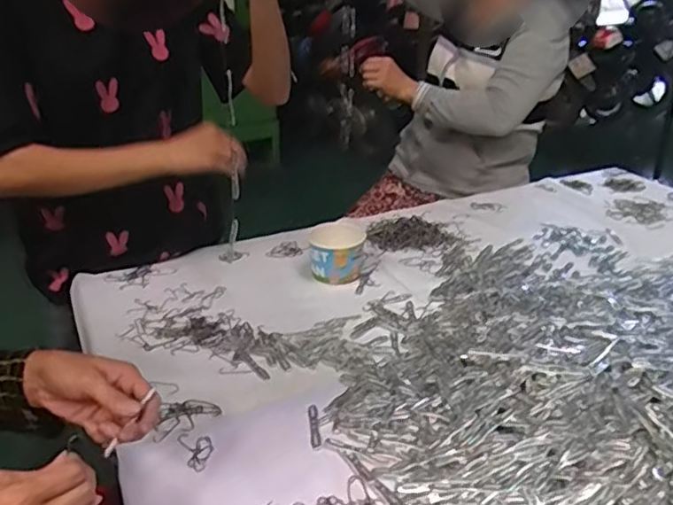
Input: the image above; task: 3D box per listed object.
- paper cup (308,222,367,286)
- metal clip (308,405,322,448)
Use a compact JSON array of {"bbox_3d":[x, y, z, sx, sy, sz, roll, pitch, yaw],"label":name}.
[{"bbox_3d":[0.000,0.000,1.029,0.093,0.074,0.106,-2,25,-3],"label":"paper cup"},{"bbox_3d":[-0.025,0.194,0.700,0.012,0.004,0.065,-4,25,-6],"label":"metal clip"}]

